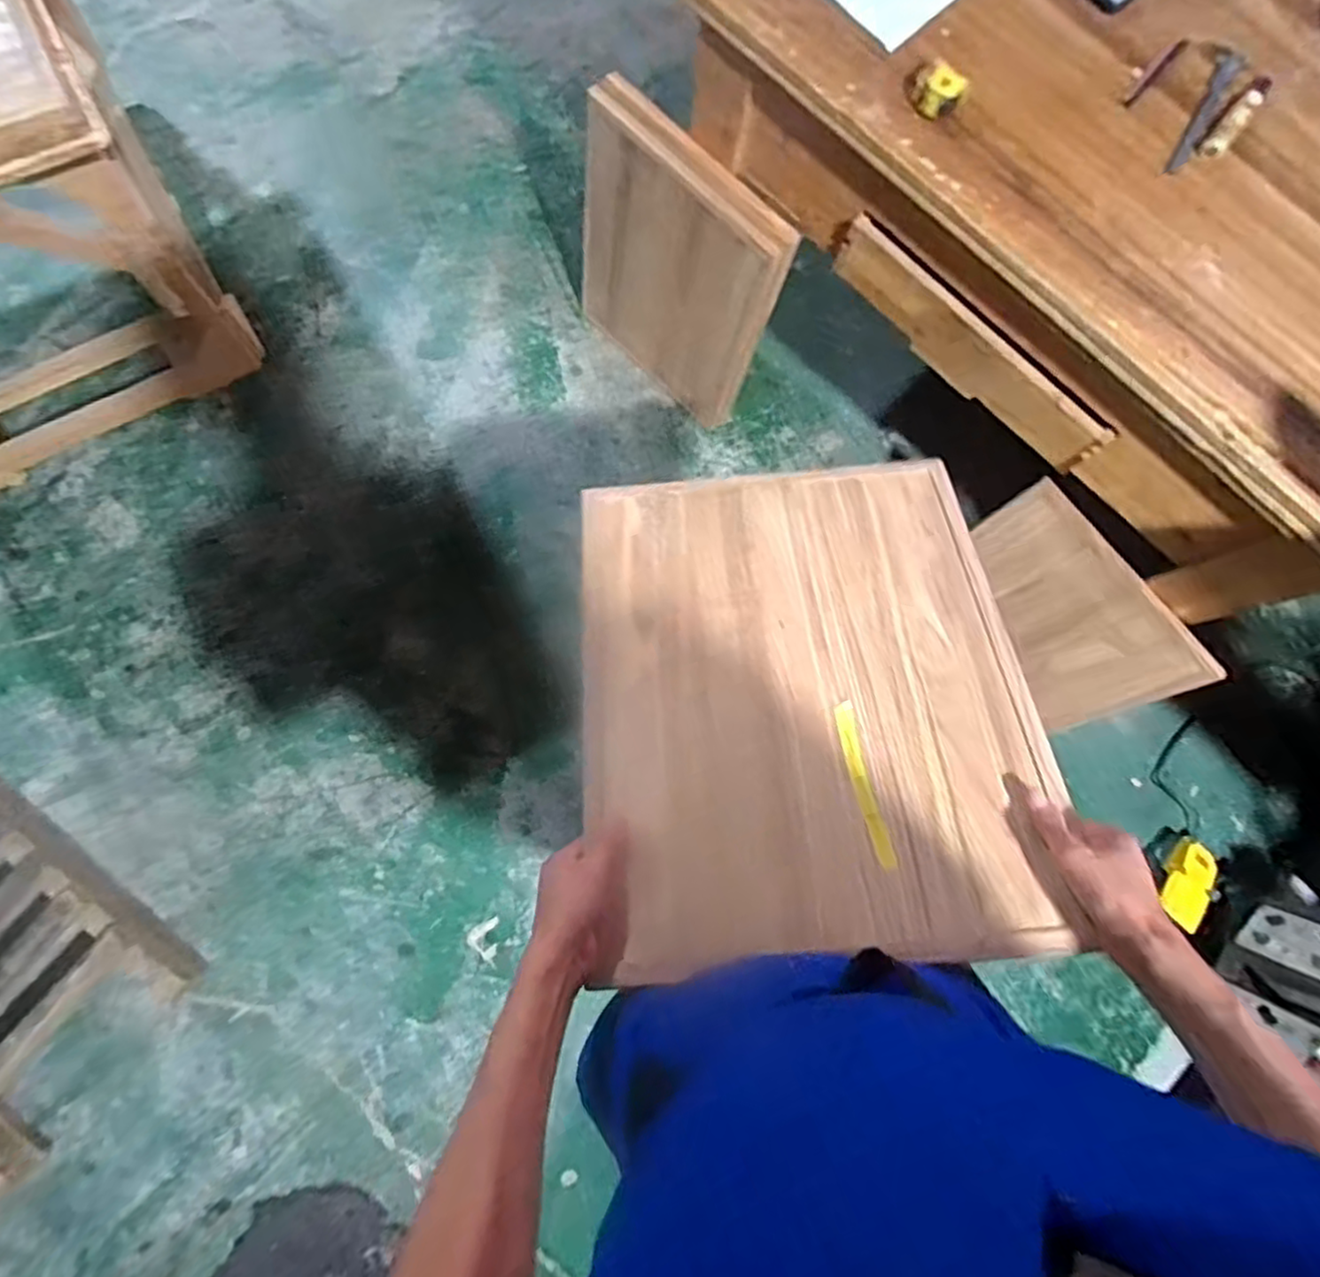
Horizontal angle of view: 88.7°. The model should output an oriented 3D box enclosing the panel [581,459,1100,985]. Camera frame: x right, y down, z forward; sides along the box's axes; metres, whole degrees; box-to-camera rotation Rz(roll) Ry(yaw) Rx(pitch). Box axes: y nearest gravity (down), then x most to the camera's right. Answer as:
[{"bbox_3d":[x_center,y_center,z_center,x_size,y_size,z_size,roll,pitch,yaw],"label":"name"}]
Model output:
[{"bbox_3d":[0.145,0.031,0.695,0.433,0.012,0.532,-4,58,-2],"label":"panel"}]

